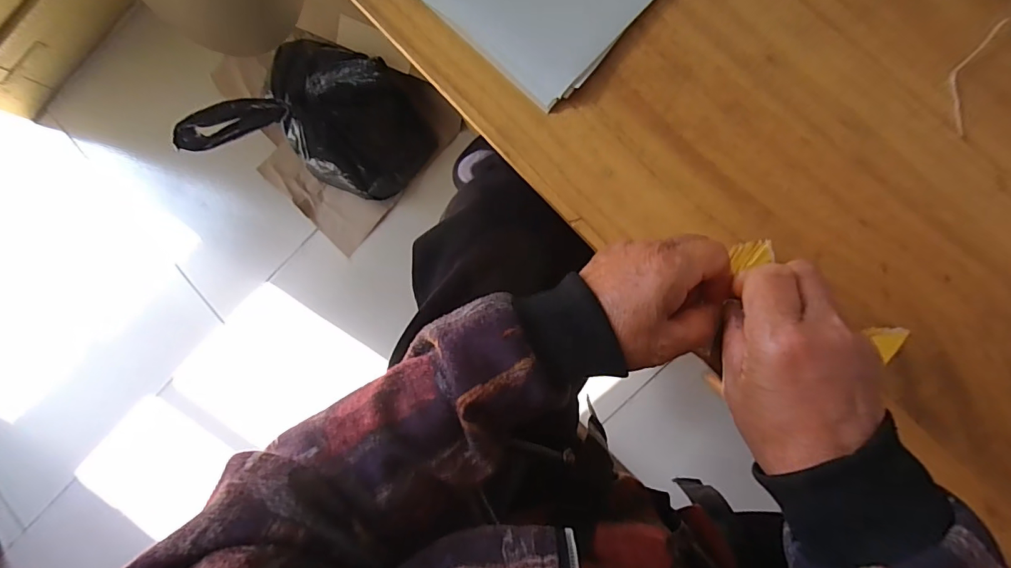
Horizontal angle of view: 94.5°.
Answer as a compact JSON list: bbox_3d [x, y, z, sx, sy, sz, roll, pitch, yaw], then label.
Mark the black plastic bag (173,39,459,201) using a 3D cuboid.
[{"bbox_3d":[-0.284,-0.253,0.756,0.267,0.217,0.223,23,92,7],"label":"black plastic bag"}]

